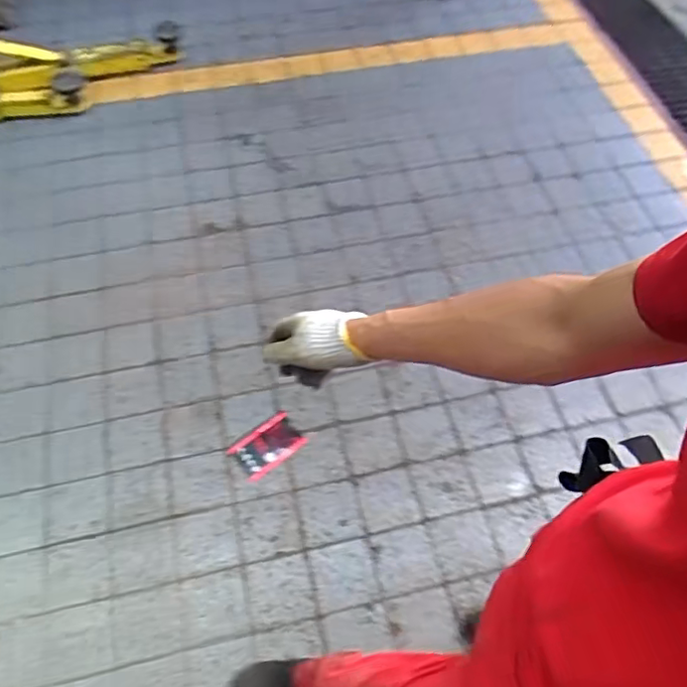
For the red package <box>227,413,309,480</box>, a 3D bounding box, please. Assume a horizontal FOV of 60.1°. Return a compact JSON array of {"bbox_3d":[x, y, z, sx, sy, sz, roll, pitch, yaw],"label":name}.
[{"bbox_3d":[-0.204,0.273,1.600,0.178,0.017,0.111,-33,65,-19],"label":"red package"}]

